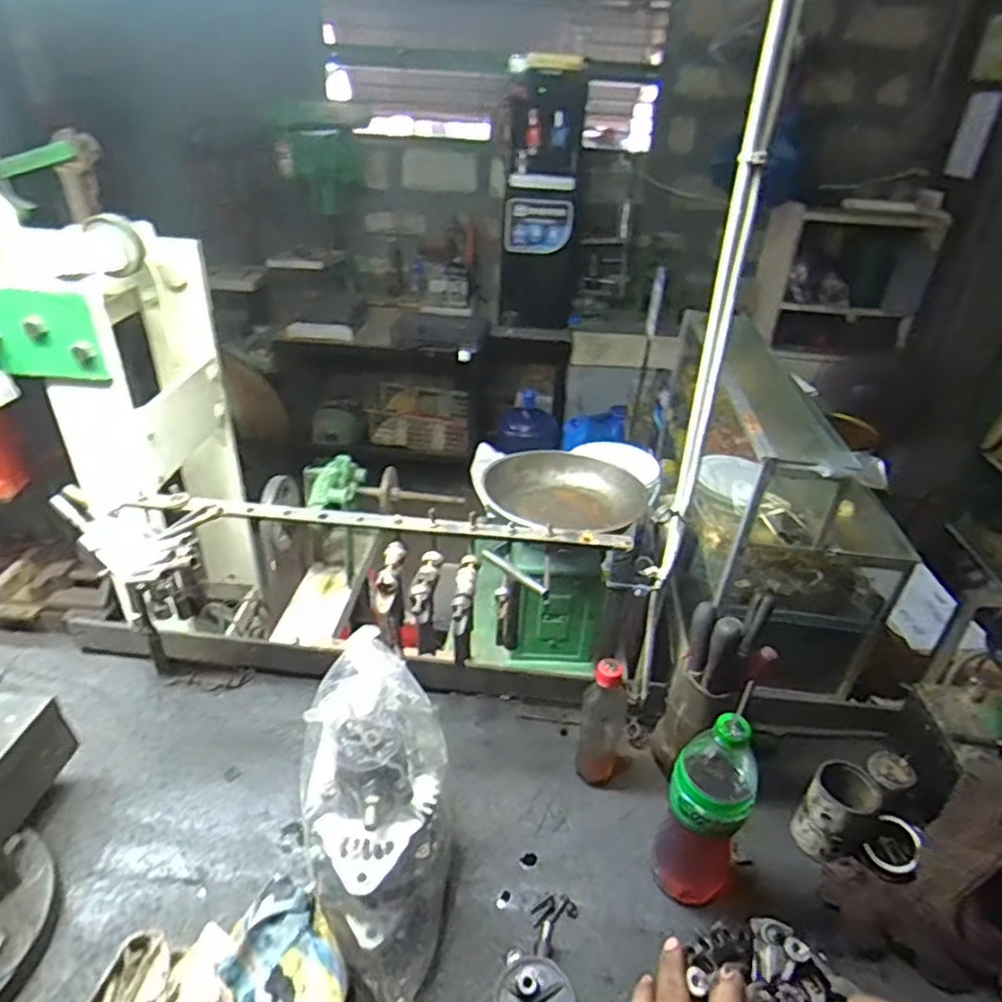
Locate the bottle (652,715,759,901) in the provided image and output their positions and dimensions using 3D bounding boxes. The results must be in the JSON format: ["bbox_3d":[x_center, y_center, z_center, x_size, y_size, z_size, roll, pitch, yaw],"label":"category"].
[{"bbox_3d":[0.216,0.316,0.683,0.082,0.265,0.081,23,37,28],"label":"bottle"}]

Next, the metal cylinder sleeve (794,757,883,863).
[{"bbox_3d":[0.395,0.367,0.779,0.071,0.098,0.079,27,39,32],"label":"metal cylinder sleeve"}]

